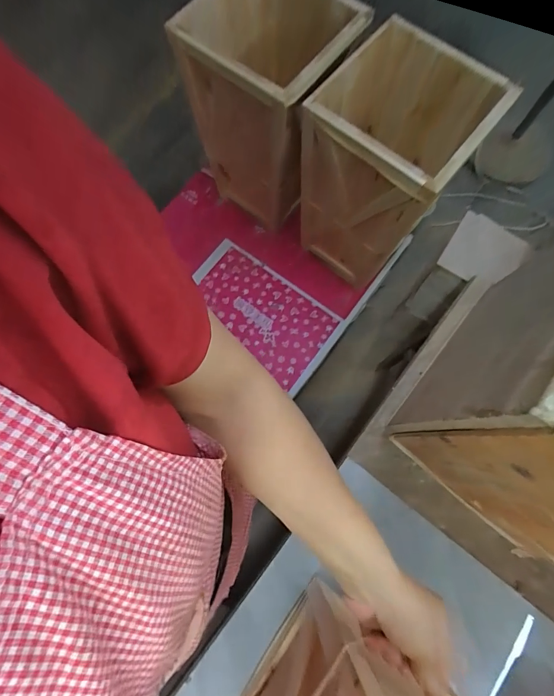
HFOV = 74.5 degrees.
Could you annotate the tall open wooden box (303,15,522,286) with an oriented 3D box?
[{"bbox_3d":[0.221,-0.357,0.797,0.262,0.424,0.274,38,78,9],"label":"tall open wooden box"}]

